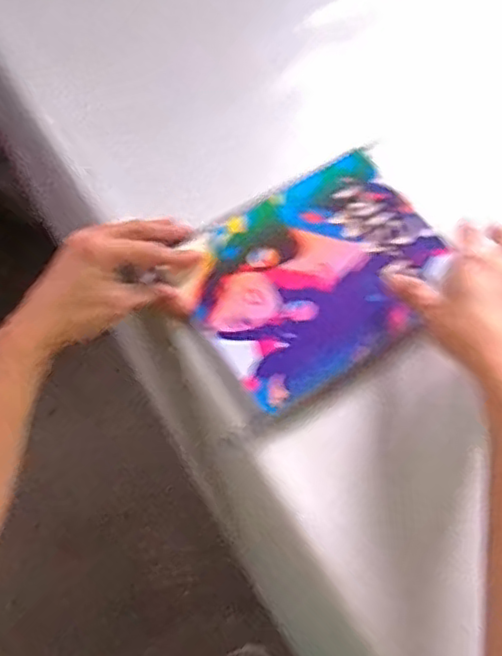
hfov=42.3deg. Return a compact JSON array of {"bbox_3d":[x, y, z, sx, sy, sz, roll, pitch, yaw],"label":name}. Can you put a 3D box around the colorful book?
[{"bbox_3d":[0.050,-0.043,0.485,0.191,0.007,0.146,-32,71,-15],"label":"colorful book"}]

